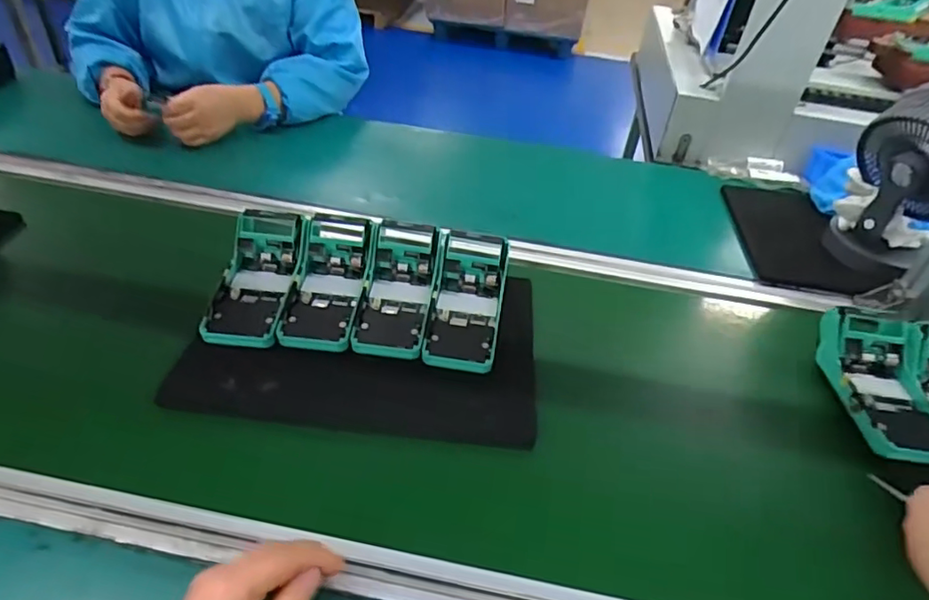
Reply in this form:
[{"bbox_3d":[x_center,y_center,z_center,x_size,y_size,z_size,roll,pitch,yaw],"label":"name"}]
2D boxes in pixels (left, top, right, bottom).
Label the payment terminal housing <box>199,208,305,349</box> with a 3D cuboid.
[{"bbox_3d":[-0.236,-0.023,0.634,0.083,0.062,0.168,1,40,3],"label":"payment terminal housing"}]

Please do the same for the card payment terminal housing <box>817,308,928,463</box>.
[{"bbox_3d":[0.429,0.082,0.593,0.087,0.046,0.189,7,40,10],"label":"card payment terminal housing"}]

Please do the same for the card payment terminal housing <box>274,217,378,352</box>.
[{"bbox_3d":[-0.152,-0.014,0.656,0.079,0.047,0.172,5,58,6],"label":"card payment terminal housing"}]

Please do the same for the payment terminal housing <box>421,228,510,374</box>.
[{"bbox_3d":[0.002,-0.003,0.641,0.080,0.051,0.172,4,40,6],"label":"payment terminal housing"}]

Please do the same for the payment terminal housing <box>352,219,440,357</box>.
[{"bbox_3d":[-0.076,-0.006,0.654,0.077,0.048,0.177,3,56,5],"label":"payment terminal housing"}]

